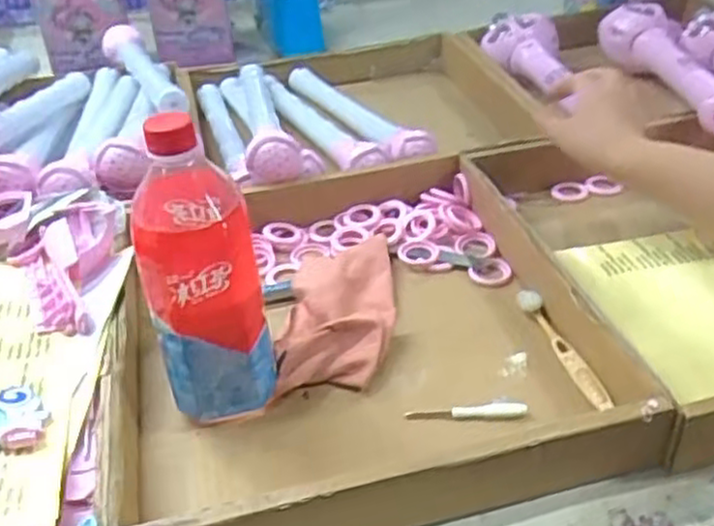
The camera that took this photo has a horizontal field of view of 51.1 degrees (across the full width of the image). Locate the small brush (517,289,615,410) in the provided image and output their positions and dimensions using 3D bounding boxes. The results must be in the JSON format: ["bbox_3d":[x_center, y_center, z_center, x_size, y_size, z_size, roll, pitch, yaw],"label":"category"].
[{"bbox_3d":[0.159,0.063,0.580,0.016,0.011,0.138,-12,37,-10],"label":"small brush"}]

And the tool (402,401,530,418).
[{"bbox_3d":[0.078,0.106,0.535,0.084,0.009,0.012,0,36,6],"label":"tool"}]

